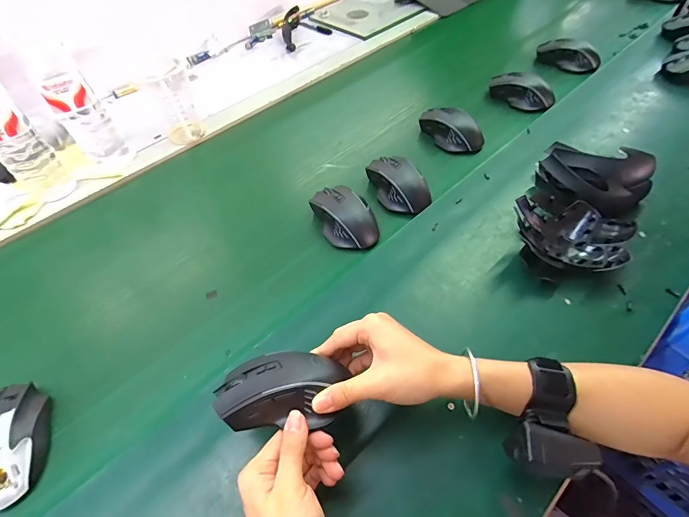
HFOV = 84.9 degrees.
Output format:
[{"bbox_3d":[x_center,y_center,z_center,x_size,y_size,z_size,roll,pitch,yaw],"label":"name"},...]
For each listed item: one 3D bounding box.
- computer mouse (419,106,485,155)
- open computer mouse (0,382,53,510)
[{"bbox_3d":[0.179,-0.214,0.628,0.056,0.042,0.112,-28,56,-17],"label":"computer mouse"},{"bbox_3d":[-0.331,0.174,0.367,0.067,0.037,0.109,-27,56,-16],"label":"open computer mouse"}]

